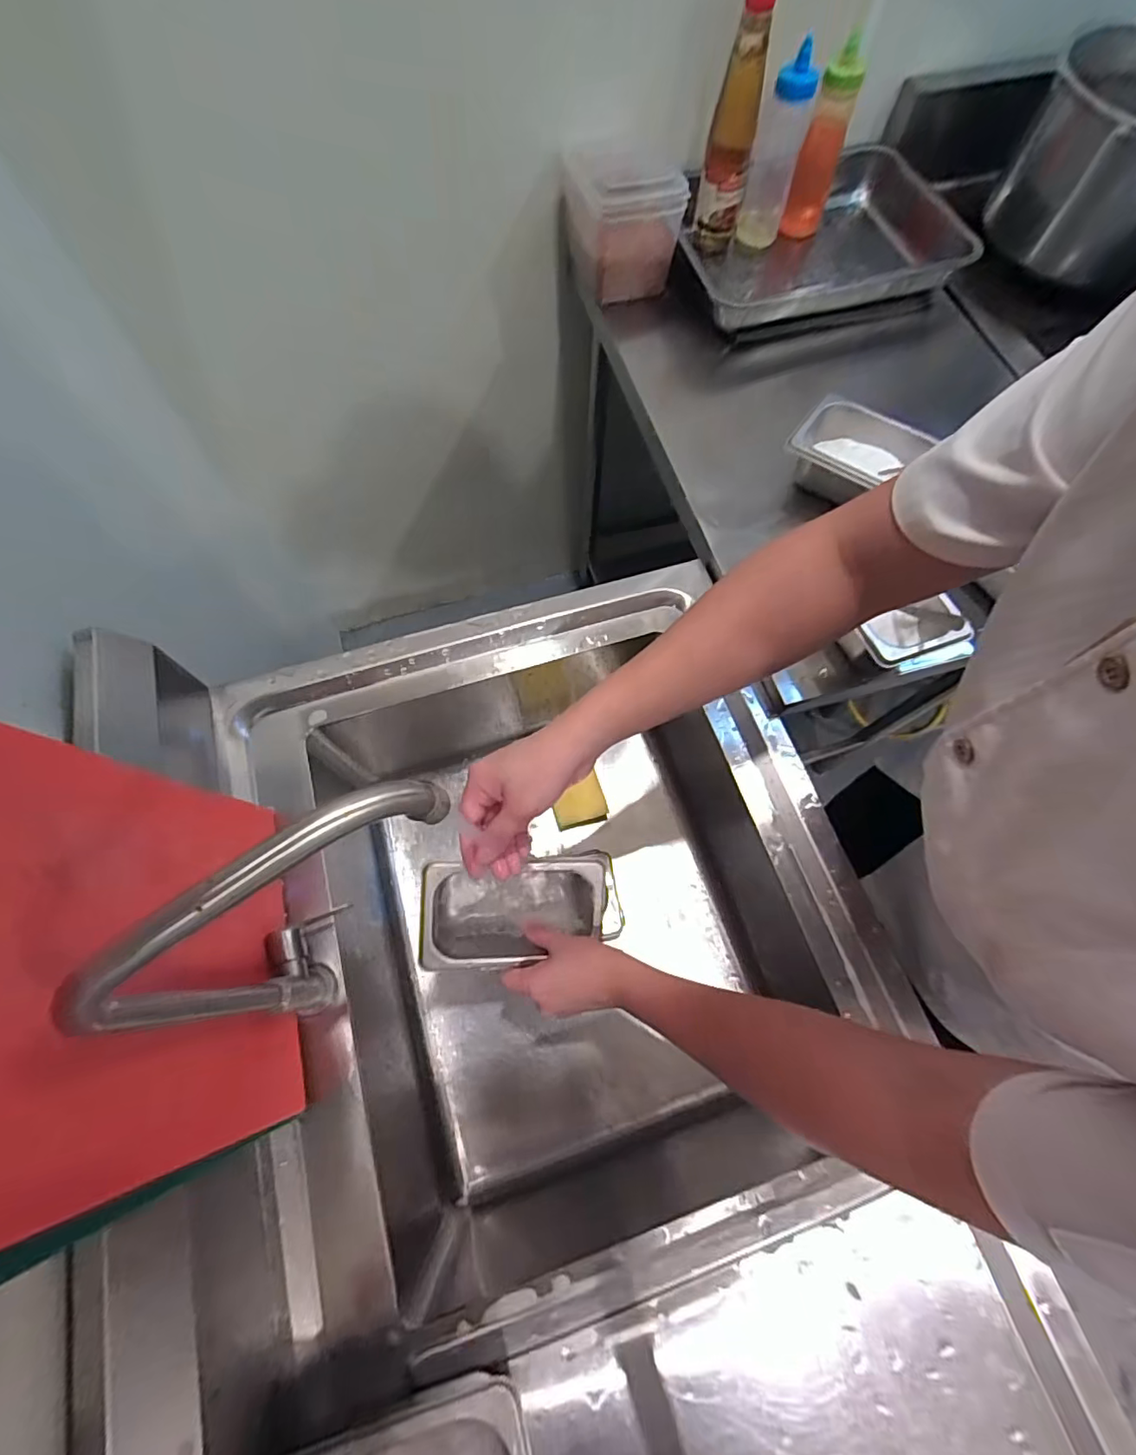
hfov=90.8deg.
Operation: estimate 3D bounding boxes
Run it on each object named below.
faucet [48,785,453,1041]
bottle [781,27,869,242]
[{"bbox_3d":[-0.151,0.129,0.370,0.197,0.295,0.052,-24,71,-10],"label":"faucet"},{"bbox_3d":[0.348,-0.789,0.763,0.051,0.196,0.067,23,70,8],"label":"bottle"}]

